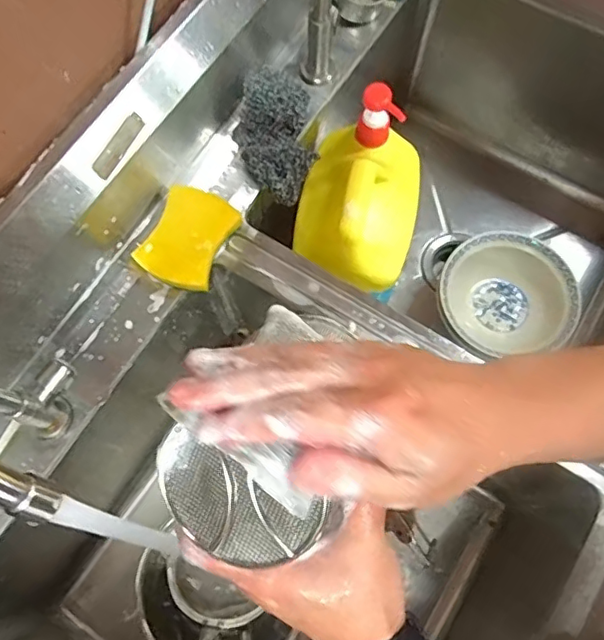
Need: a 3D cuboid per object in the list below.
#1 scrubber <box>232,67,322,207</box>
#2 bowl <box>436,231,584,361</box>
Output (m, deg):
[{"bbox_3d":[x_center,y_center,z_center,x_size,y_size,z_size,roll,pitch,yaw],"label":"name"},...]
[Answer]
[{"bbox_3d":[-0.031,-0.212,0.625,0.081,0.049,0.157,-7,71,-2],"label":"scrubber"},{"bbox_3d":[0.278,-0.027,0.806,0.183,0.083,0.168,0,71,0],"label":"bowl"}]

